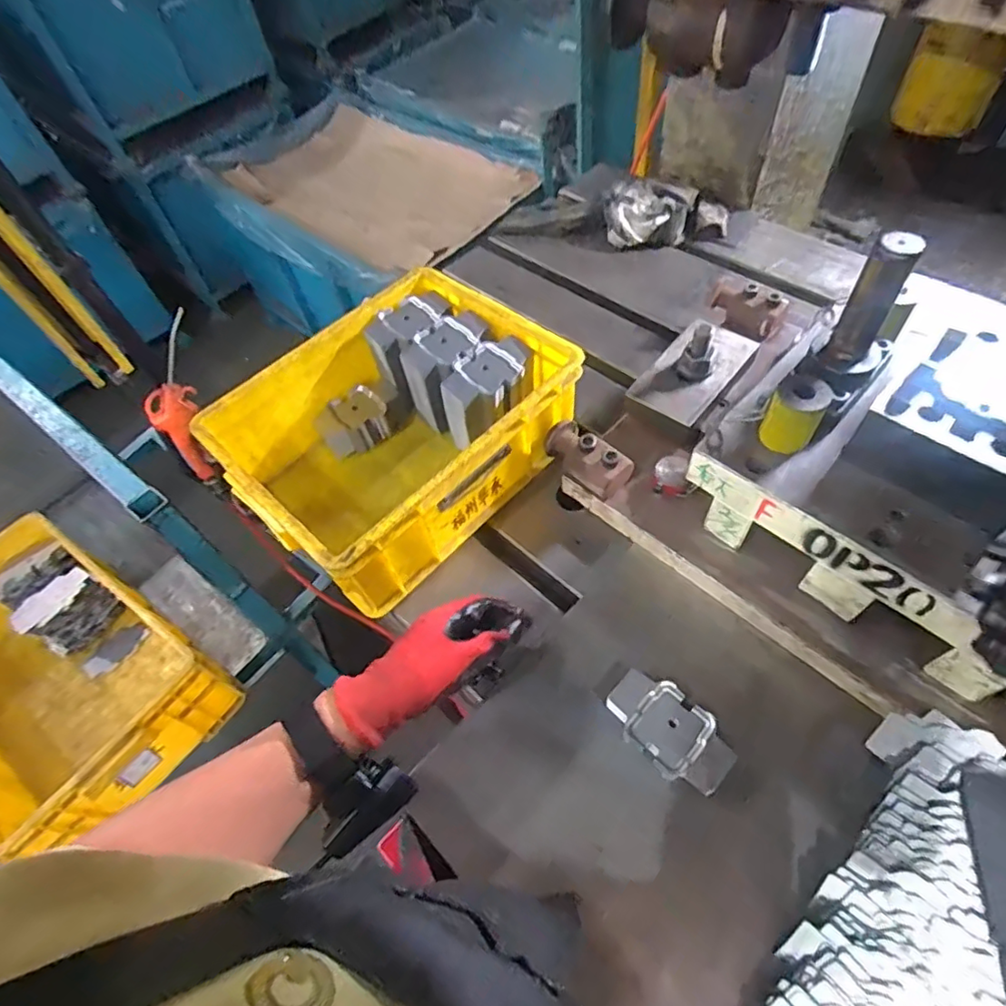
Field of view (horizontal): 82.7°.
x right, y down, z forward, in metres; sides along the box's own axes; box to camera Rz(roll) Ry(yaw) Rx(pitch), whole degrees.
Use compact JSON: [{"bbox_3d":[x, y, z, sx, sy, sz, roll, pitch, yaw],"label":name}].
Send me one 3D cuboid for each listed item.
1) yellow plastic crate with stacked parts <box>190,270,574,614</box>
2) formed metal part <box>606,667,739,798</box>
[{"bbox_3d":[-0.120,-0.084,0.644,0.286,0.140,0.340,36,65,28],"label":"yellow plastic crate with stacked parts"},{"bbox_3d":[0.139,0.191,0.481,0.104,0.024,0.057,36,64,28],"label":"formed metal part"}]

